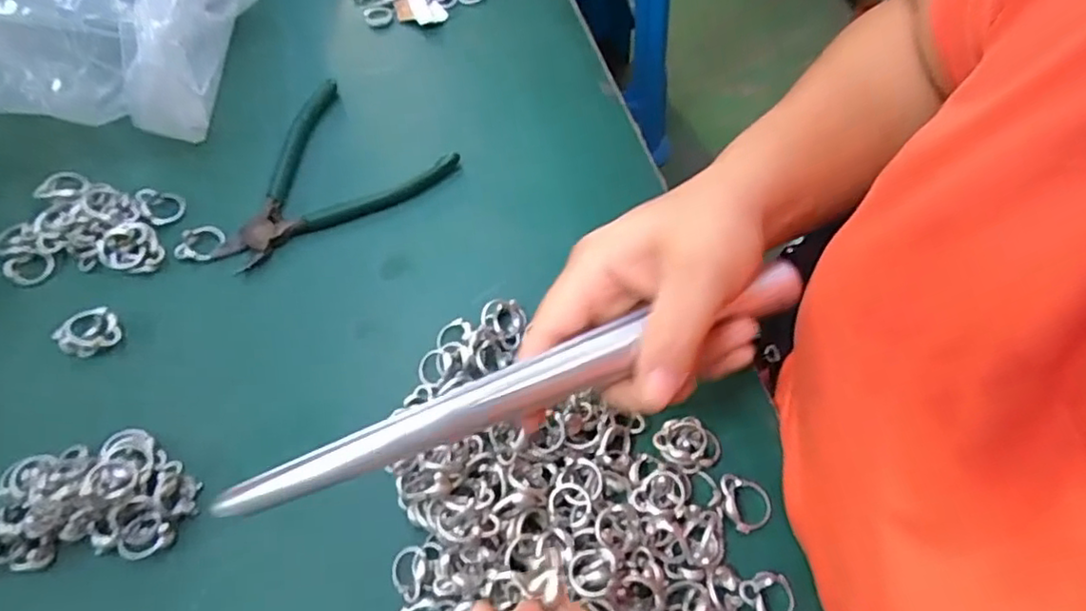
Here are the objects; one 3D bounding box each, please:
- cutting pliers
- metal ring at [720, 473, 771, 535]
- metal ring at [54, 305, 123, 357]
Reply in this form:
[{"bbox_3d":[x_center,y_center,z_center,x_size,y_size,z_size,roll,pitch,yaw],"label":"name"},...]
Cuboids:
[{"bbox_3d":[-0.146,-0.090,0.403,0.148,0.010,0.112,-31,65,-16],"label":"cutting pliers"},{"bbox_3d":[0.098,0.093,0.300,0.023,0.007,0.027,-12,61,-6],"label":"metal ring"},{"bbox_3d":[-0.252,0.015,0.348,0.031,0.007,0.029,0,61,0],"label":"metal ring"}]

